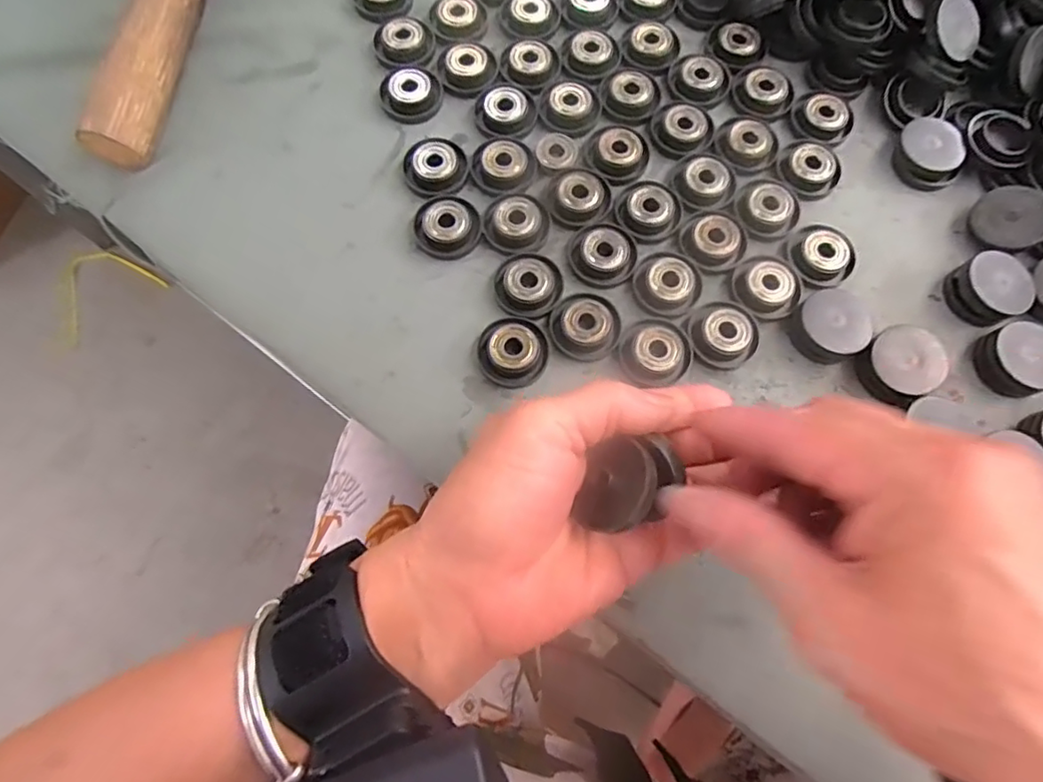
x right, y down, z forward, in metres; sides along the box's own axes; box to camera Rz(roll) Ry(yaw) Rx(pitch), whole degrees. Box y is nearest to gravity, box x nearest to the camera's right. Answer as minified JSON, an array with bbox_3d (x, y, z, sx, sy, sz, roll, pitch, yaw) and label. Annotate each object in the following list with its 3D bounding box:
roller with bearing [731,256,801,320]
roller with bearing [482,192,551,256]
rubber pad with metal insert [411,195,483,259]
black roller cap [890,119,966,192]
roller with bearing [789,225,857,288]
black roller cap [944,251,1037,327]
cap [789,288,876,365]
[{"bbox_3d":[0.117,-0.050,0.279,0.029,0.009,0.030,0,72,-1],"label":"roller with bearing"},{"bbox_3d":[-0.002,-0.083,0.286,0.032,0.015,0.029,-36,76,-12],"label":"roller with bearing"},{"bbox_3d":[-0.036,-0.080,0.284,0.032,0.009,0.029,0,72,-1],"label":"rubber pad with metal insert"},{"bbox_3d":[0.213,-0.124,0.302,0.036,0.013,0.033,0,72,-1],"label":"black roller cap"},{"bbox_3d":[0.149,-0.065,0.282,0.032,0.008,0.029,-2,72,-2],"label":"roller with bearing"},{"bbox_3d":[0.223,-0.048,0.279,0.035,0.014,0.032,0,72,-1],"label":"black roller cap"},{"bbox_3d":[0.145,-0.031,0.271,0.031,0.011,0.038,38,75,10],"label":"cap"}]

